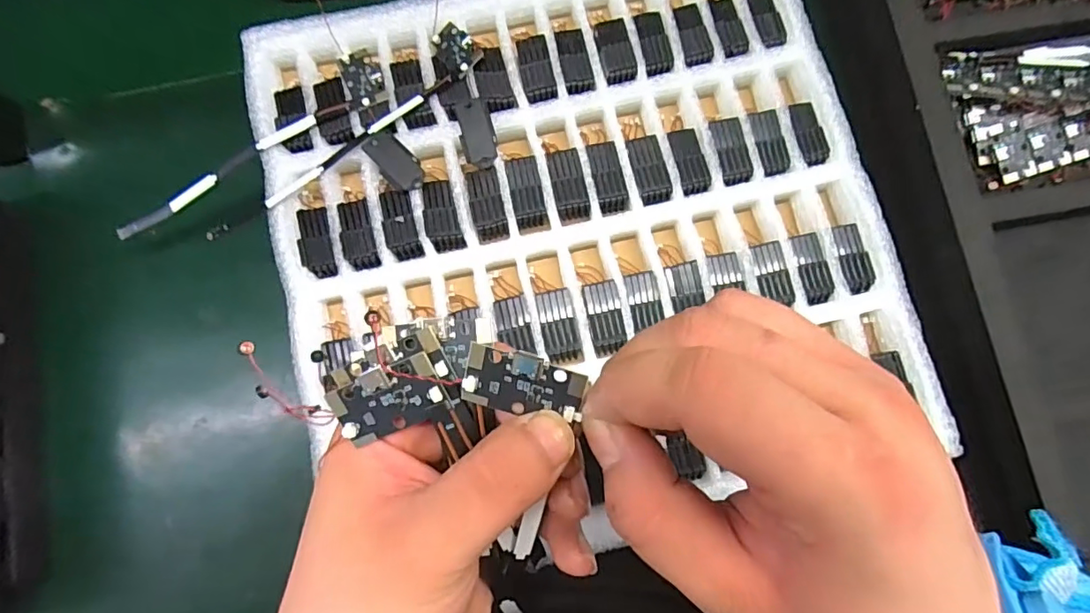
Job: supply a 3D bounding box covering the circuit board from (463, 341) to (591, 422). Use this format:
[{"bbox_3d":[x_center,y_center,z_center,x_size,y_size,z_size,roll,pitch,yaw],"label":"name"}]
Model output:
[{"bbox_3d":[-0.007,0.023,0.156,0.035,0.005,0.021,16,117,4],"label":"circuit board"}]

